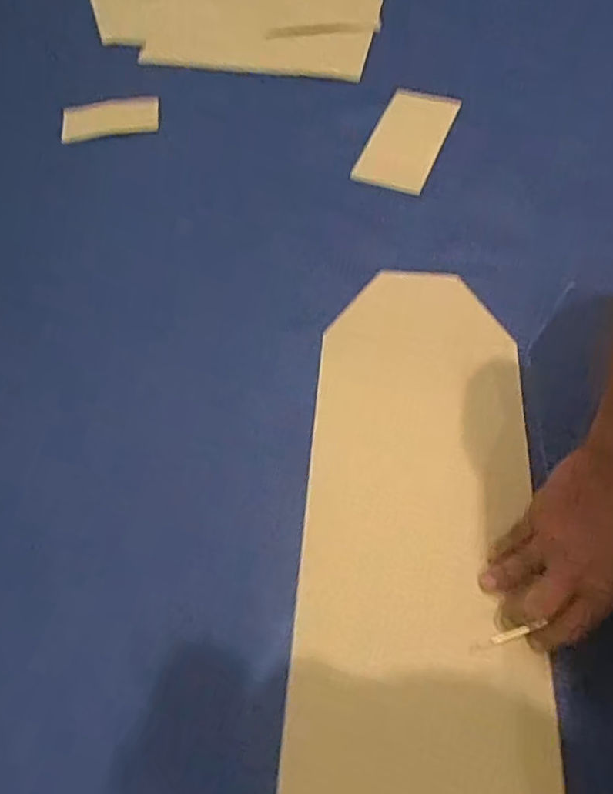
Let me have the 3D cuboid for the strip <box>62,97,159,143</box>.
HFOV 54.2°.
[{"bbox_3d":[-0.241,-0.345,0.738,0.117,0.006,0.058,-15,70,-8],"label":"strip"}]

